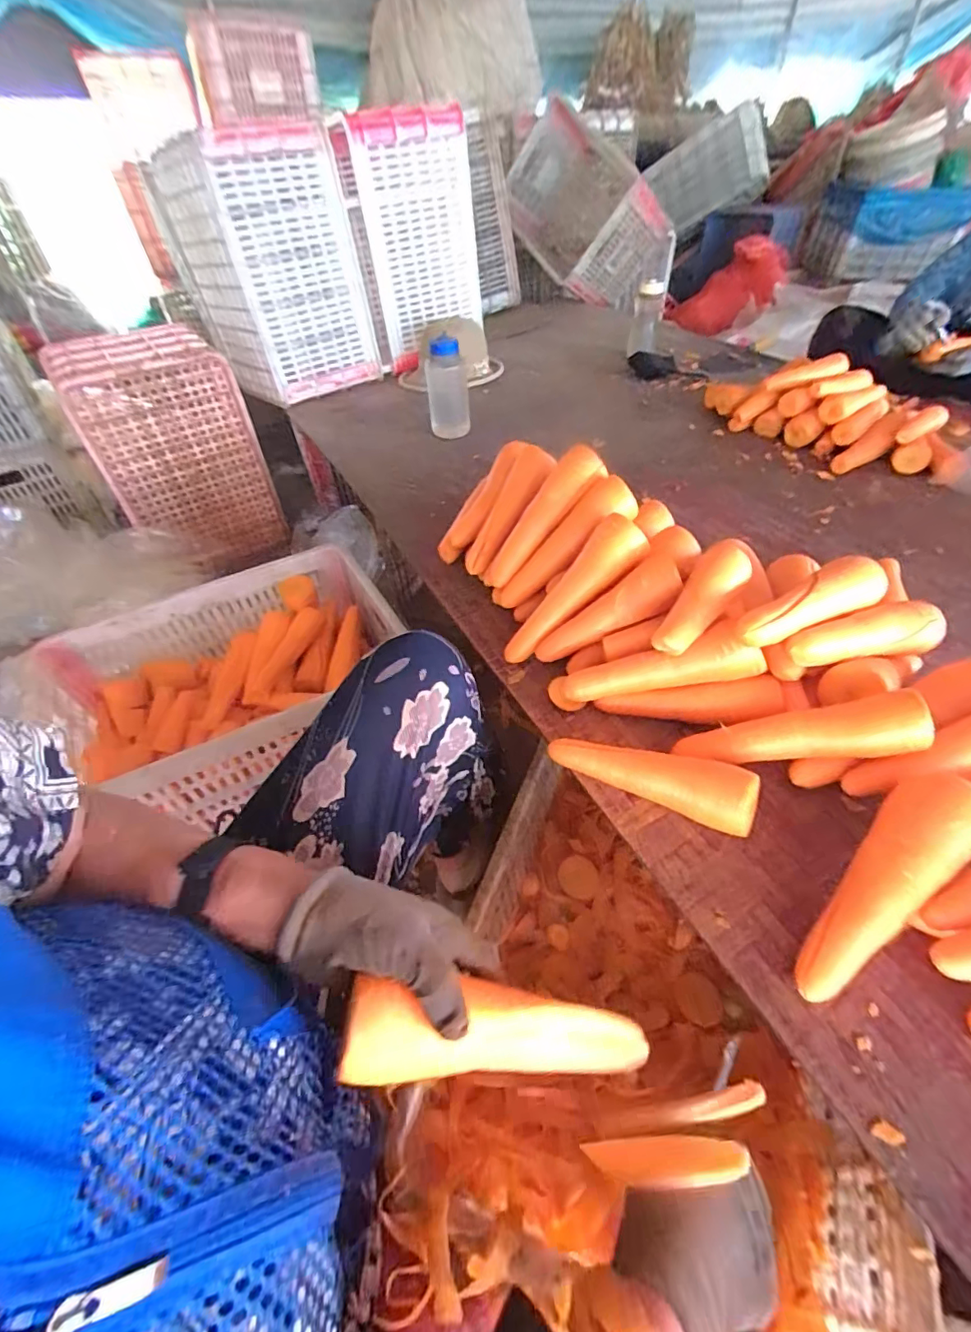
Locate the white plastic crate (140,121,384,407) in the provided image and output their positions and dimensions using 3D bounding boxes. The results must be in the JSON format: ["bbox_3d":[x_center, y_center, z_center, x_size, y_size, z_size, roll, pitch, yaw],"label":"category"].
[{"bbox_3d":[-0.540,-0.988,1.276,0.342,0.476,0.362,-33,53,-24],"label":"white plastic crate"}]

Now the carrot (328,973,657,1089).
[{"bbox_3d":[0.015,0.231,0.320,0.209,0.038,0.044,18,42,-22],"label":"carrot"}]

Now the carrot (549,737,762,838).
[{"bbox_3d":[0.154,0.099,0.476,0.183,0.054,0.045,21,52,22],"label":"carrot"}]

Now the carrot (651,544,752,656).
[{"bbox_3d":[0.218,-0.068,0.513,0.049,0.042,0.138,34,82,30],"label":"carrot"}]

